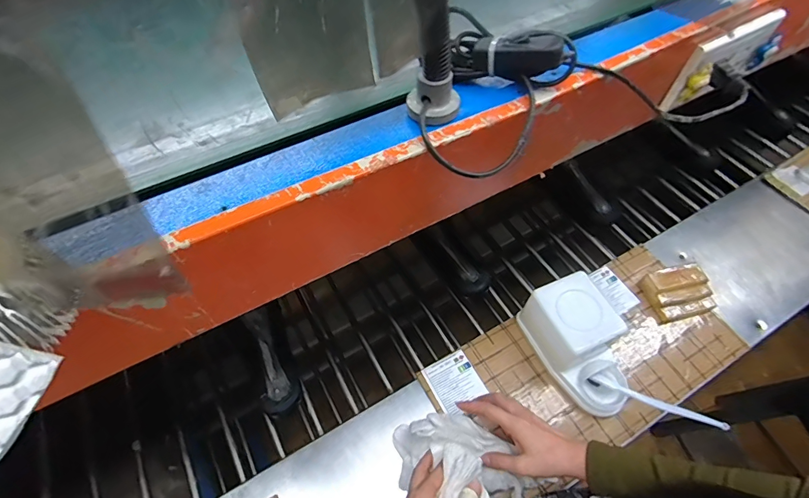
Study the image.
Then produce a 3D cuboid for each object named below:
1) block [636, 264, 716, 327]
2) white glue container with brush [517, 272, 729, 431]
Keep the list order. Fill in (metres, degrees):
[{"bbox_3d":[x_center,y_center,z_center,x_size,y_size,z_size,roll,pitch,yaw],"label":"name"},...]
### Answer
[{"bbox_3d":[0.469,0.074,0.696,0.101,0.038,0.081,-10,57,-6],"label":"block"},{"bbox_3d":[0.295,0.169,0.593,0.112,0.109,0.273,-29,61,-17],"label":"white glue container with brush"}]

